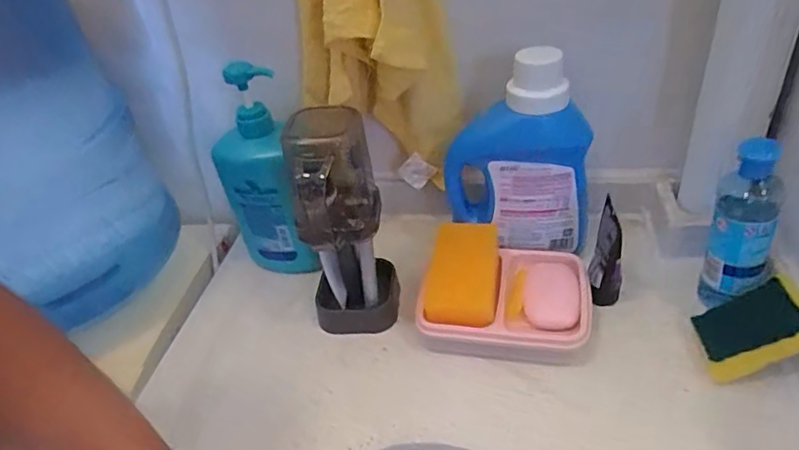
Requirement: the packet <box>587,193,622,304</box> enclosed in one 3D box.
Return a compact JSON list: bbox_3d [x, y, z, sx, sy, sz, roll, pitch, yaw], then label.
[{"bbox_3d":[0.192,0.030,0.496,0.026,0.104,0.040,3,15,14],"label":"packet"}]

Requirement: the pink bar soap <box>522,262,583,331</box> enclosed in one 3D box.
[{"bbox_3d":[0.143,0.066,0.502,0.051,0.023,0.068,3,38,14],"label":"pink bar soap"}]

